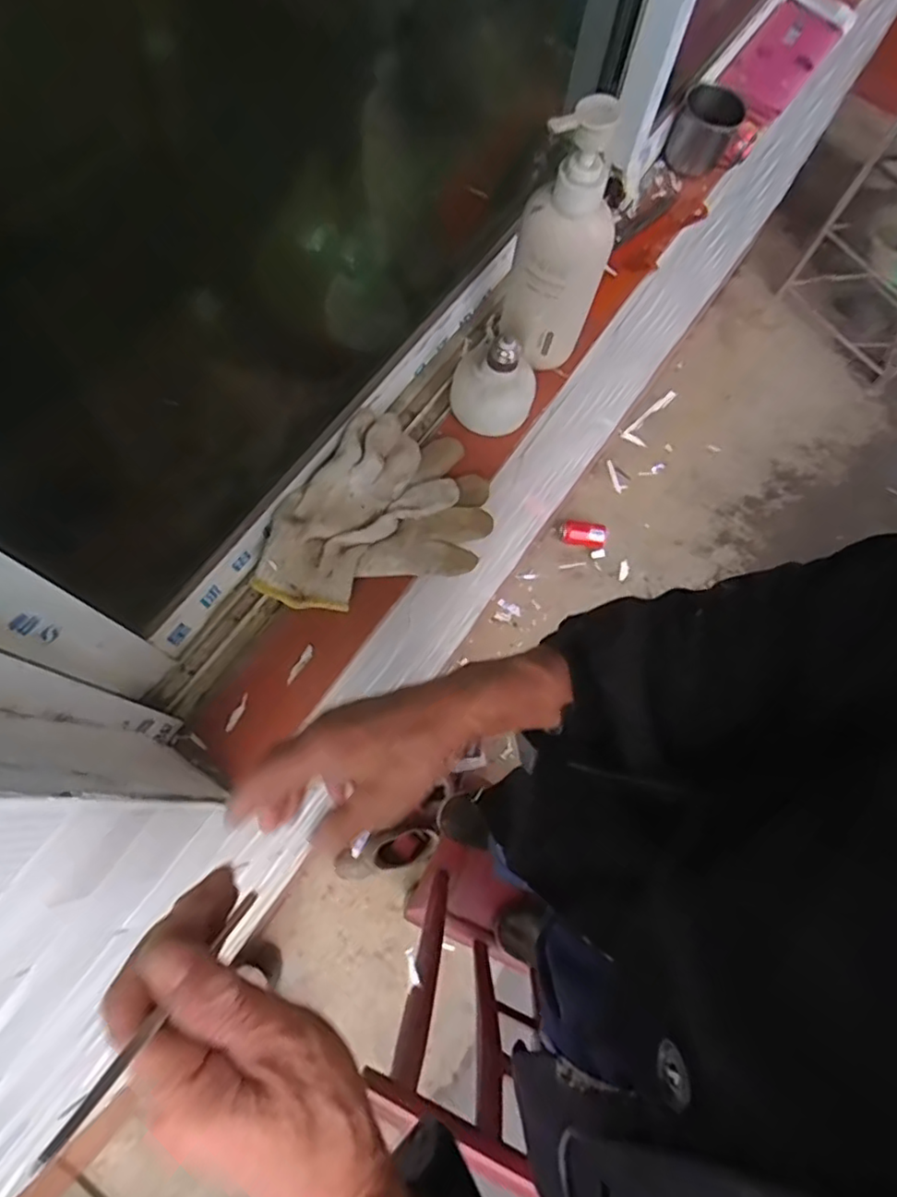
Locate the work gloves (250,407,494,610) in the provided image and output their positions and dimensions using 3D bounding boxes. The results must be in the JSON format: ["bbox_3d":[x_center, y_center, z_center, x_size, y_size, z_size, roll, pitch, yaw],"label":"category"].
[{"bbox_3d":[-0.071,-0.078,0.566,0.211,0.069,0.144,-25,75,-9],"label":"work gloves"}]

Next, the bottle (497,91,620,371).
[{"bbox_3d":[0.089,-0.280,0.520,0.049,0.210,0.063,-38,78,-13],"label":"bottle"}]

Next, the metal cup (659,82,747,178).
[{"bbox_3d":[0.290,-0.526,0.724,0.074,0.059,0.074,1,73,-2],"label":"metal cup"}]

